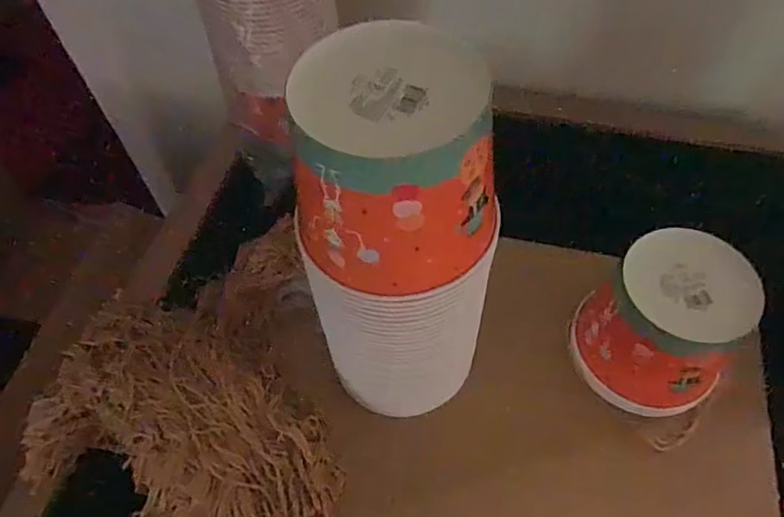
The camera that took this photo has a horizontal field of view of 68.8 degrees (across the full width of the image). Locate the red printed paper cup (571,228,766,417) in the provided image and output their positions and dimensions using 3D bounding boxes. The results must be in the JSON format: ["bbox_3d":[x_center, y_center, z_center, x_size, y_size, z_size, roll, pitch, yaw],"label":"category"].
[{"bbox_3d":[0.279,0.070,0.595,0.154,0.145,0.143,-1,56,1],"label":"red printed paper cup"}]

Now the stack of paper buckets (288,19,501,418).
[{"bbox_3d":[0.011,0.022,0.507,0.128,0.375,0.132,34,63,22],"label":"stack of paper buckets"}]

